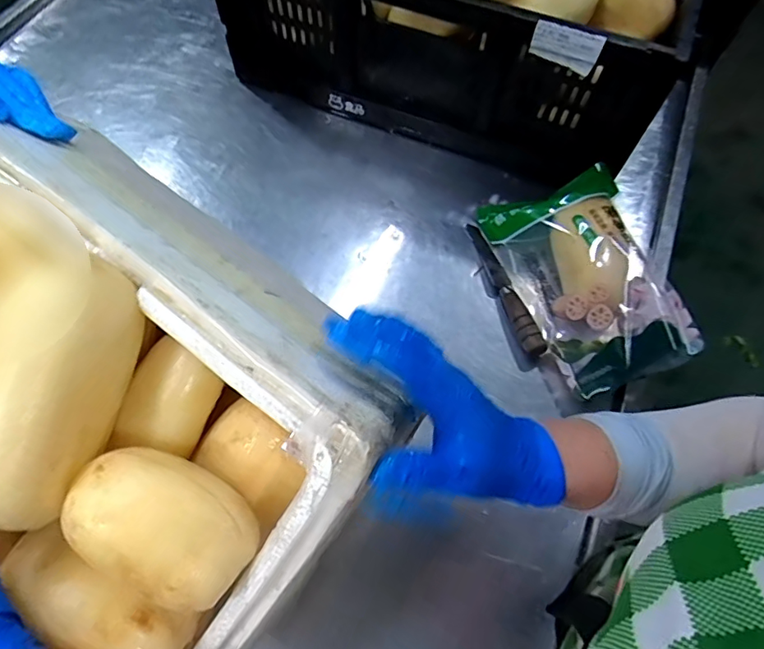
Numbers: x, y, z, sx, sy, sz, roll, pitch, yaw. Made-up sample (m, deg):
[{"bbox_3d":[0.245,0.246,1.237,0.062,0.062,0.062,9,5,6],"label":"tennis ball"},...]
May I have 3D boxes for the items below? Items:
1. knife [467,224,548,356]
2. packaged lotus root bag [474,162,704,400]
[{"bbox_3d":[0.157,-0.053,0.661,0.025,0.025,0.203,-14,66,-9],"label":"knife"},{"bbox_3d":[0.254,-0.066,0.634,0.182,0.087,0.298,-15,66,-9],"label":"packaged lotus root bag"}]

